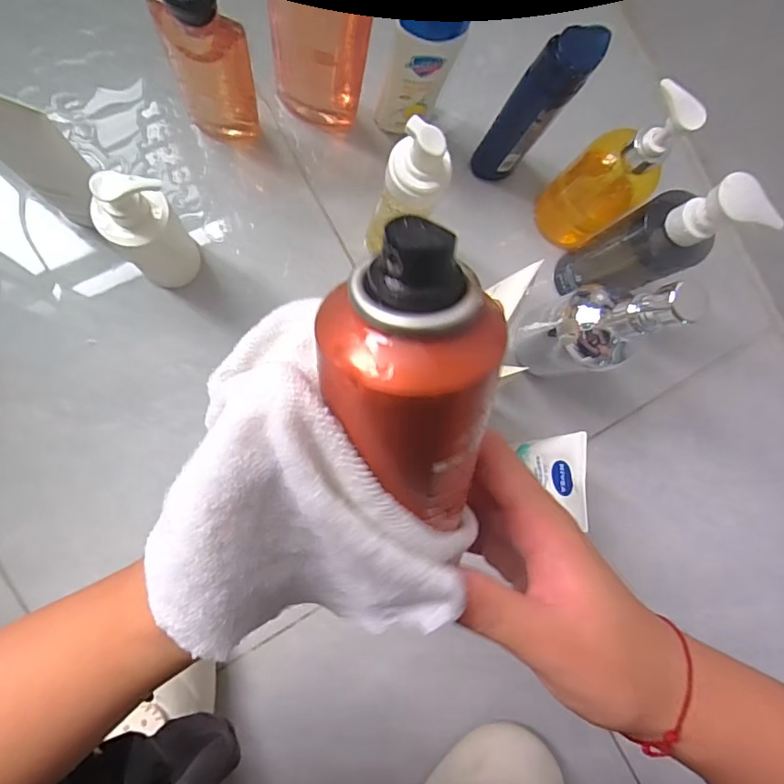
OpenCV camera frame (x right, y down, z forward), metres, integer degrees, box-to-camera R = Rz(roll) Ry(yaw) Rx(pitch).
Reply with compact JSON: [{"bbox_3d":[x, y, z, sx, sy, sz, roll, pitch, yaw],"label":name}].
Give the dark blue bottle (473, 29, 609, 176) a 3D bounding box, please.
[{"bbox_3d":[0.119,-0.241,0.446,0.042,0.173,0.046,39,82,-5],"label":"dark blue bottle"}]

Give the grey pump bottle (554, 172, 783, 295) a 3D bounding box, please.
[{"bbox_3d":[0.207,-0.119,0.433,0.056,0.201,0.060,-27,91,-10],"label":"grey pump bottle"}]

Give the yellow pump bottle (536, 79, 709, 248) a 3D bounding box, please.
[{"bbox_3d":[0.195,-0.188,0.448,0.056,0.182,0.069,-37,93,-9],"label":"yellow pump bottle"}]

